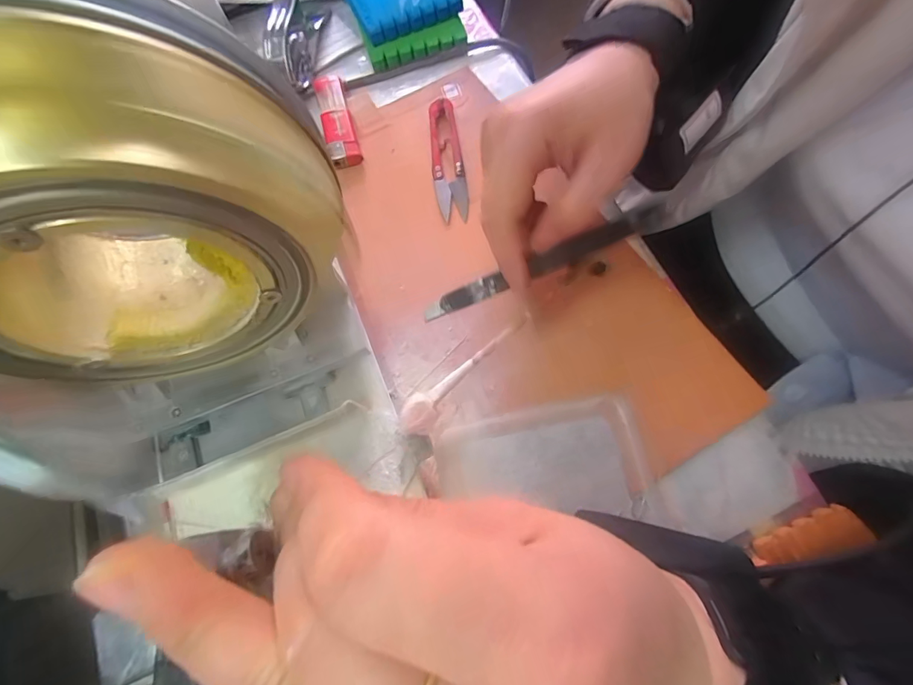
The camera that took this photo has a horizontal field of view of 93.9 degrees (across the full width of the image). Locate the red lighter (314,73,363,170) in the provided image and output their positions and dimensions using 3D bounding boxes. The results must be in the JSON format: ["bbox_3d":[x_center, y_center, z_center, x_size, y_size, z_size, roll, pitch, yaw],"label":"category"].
[{"bbox_3d":[-0.092,-0.173,0.326,0.022,0.012,0.093,-17,69,-2],"label":"red lighter"}]

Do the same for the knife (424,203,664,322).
[{"bbox_3d":[0.045,-0.042,0.230,0.134,0.009,0.011,-23,71,6],"label":"knife"}]

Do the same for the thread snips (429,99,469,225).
[{"bbox_3d":[-0.007,-0.132,0.306,0.022,0.012,0.099,-9,69,1],"label":"thread snips"}]

